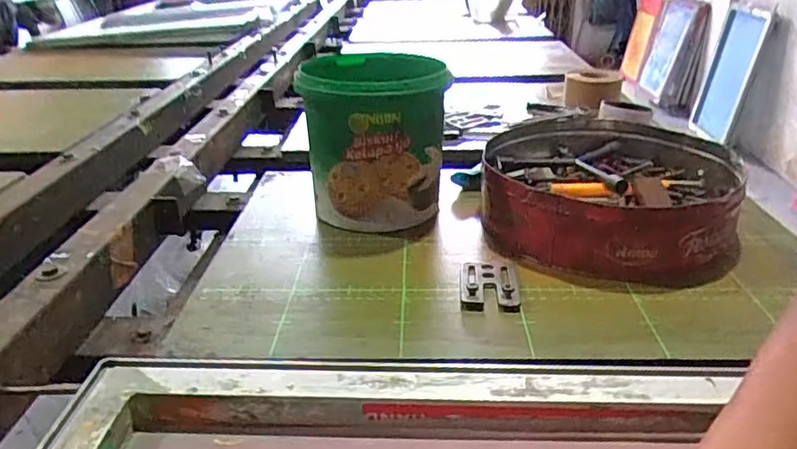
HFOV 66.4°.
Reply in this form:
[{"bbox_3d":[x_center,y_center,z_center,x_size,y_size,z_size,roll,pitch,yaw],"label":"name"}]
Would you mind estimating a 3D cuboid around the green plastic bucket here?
[{"bbox_3d":[-0.027,-0.096,0.690,0.149,0.170,0.144,-2,26,-4],"label":"green plastic bucket"}]

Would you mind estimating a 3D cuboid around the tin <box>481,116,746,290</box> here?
[{"bbox_3d":[0.224,-0.036,0.667,0.248,0.077,0.275,9,27,18],"label":"tin"}]

